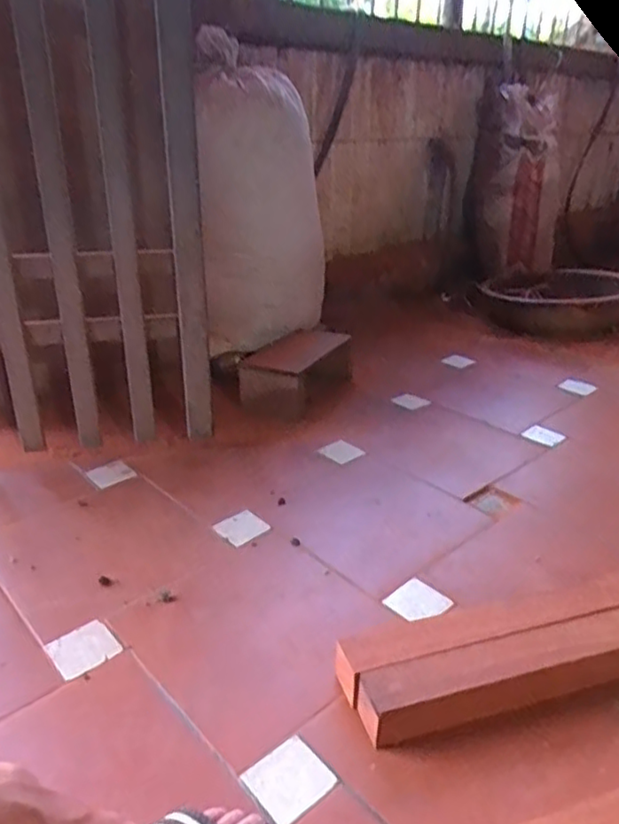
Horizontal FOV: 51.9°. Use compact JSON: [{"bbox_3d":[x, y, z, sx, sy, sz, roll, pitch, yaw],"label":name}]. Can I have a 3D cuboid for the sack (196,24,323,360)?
[{"bbox_3d":[-0.130,-0.521,1.577,0.249,0.697,0.342,8,26,14],"label":"sack"}]

